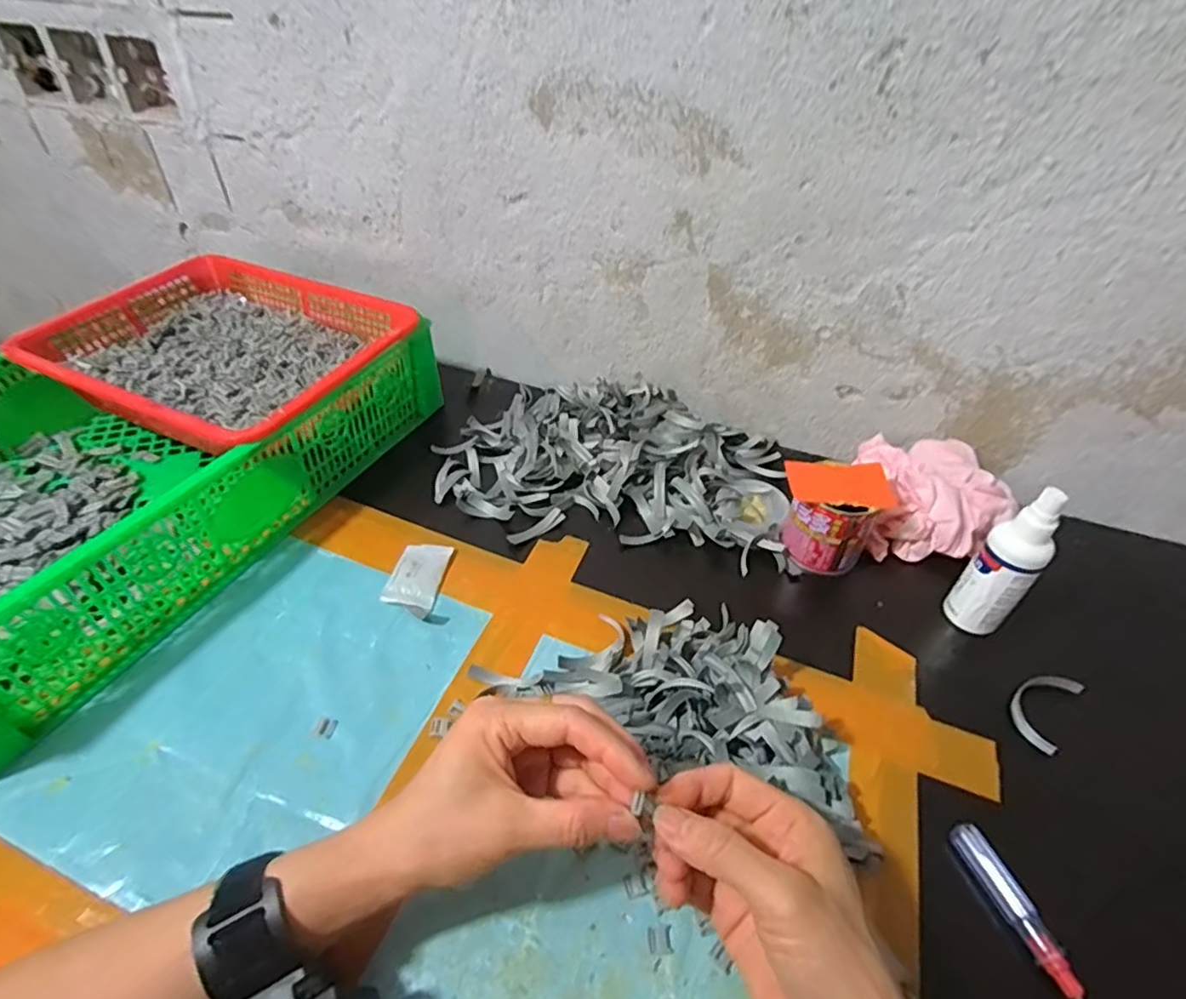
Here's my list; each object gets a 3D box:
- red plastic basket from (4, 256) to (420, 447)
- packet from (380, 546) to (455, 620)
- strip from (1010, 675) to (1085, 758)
[{"bbox_3d":[-0.345,-0.138,0.590,0.300,0.070,0.253,18,44,17],"label":"red plastic basket"},{"bbox_3d":[-0.139,0.062,0.487,0.039,0.010,0.072,6,42,4],"label":"packet"},{"bbox_3d":[0.313,0.145,0.427,0.033,0.012,0.073,34,51,31],"label":"strip"}]

